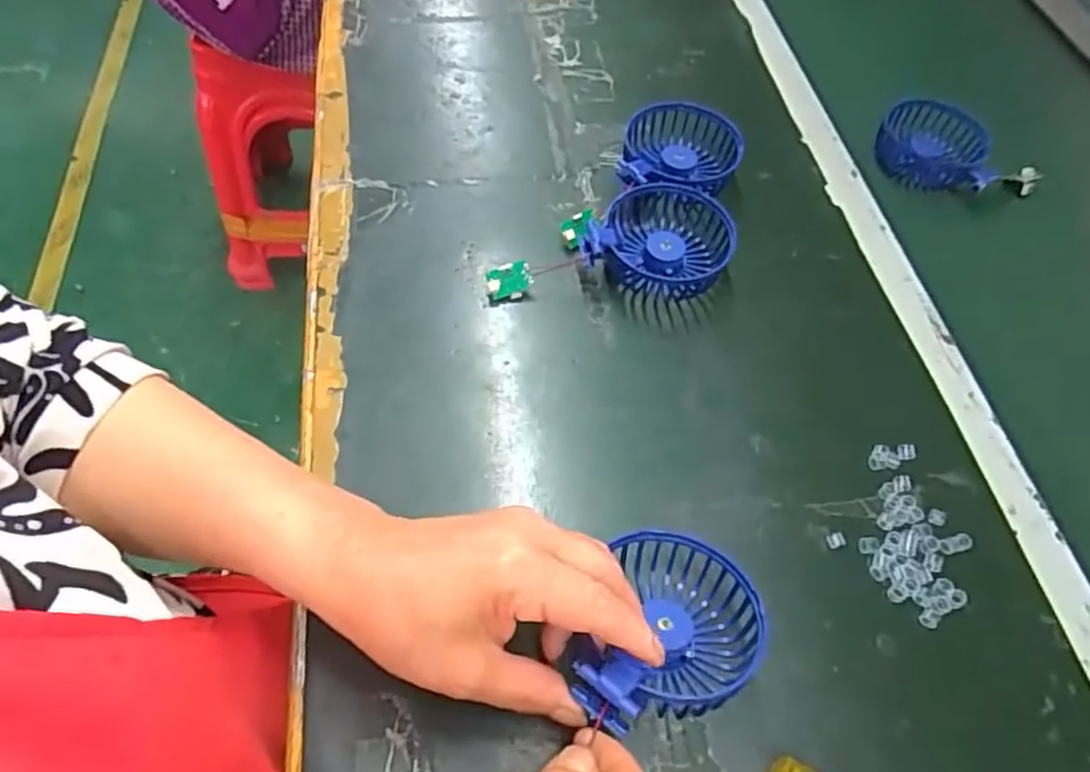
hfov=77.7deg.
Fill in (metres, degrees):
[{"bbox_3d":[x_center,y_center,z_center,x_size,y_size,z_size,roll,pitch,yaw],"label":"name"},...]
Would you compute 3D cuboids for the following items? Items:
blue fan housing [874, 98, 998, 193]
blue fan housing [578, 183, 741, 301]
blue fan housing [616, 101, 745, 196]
[{"bbox_3d":[0.338,-0.209,0.592,0.090,0.029,0.087,1,59,-2],"label":"blue fan housing"},{"bbox_3d":[0.083,-0.105,0.479,0.093,0.033,0.084,21,60,10],"label":"blue fan housing"},{"bbox_3d":[0.103,-0.174,0.522,0.086,0.034,0.091,1,59,-2],"label":"blue fan housing"}]

